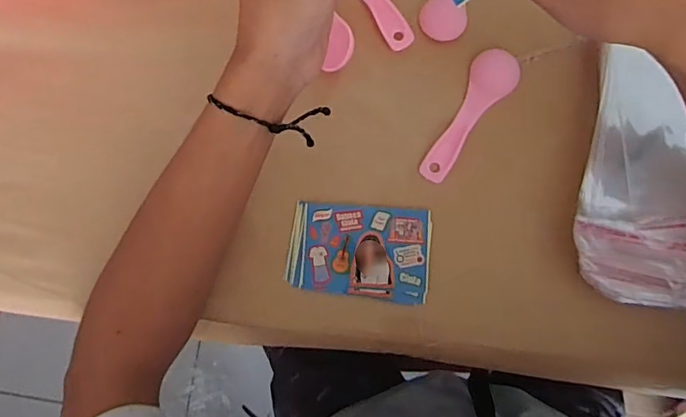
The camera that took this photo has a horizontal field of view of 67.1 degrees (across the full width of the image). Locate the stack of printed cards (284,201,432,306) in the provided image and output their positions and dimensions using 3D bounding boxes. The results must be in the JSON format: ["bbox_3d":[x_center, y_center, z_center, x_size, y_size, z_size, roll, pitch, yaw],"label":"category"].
[{"bbox_3d":[0.012,0.032,0.383,0.103,0.010,0.069,4,83,3],"label":"stack of printed cards"}]

